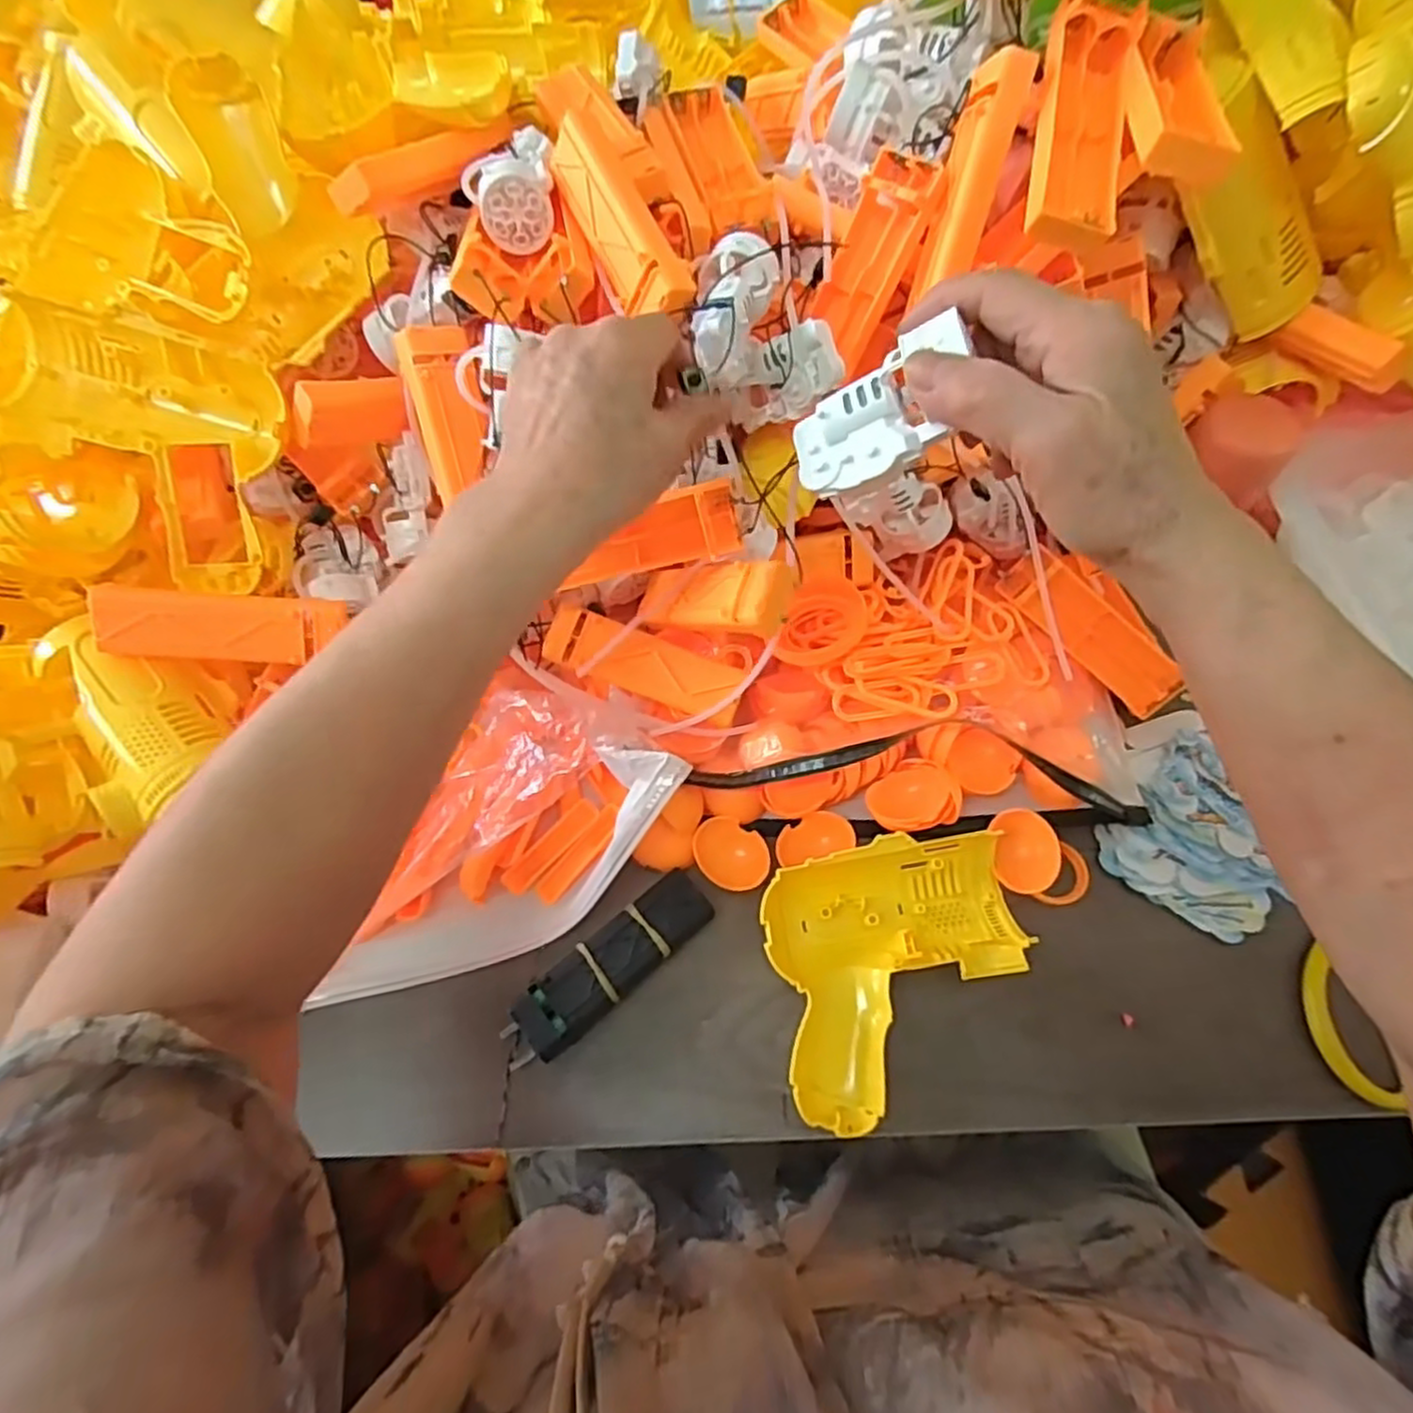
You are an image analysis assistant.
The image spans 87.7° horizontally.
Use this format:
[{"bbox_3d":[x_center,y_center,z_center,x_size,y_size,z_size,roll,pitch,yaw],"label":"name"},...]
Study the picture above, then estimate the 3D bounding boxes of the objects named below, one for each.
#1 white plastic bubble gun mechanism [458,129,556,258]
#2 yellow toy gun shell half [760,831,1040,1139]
[{"bbox_3d":[-0.099,-0.265,0.375,0.042,0.031,0.058,-5,63,0],"label":"white plastic bubble gun mechanism"},{"bbox_3d":[0.099,0.130,0.367,0.130,0.028,0.119,-13,63,-4],"label":"yellow toy gun shell half"}]

